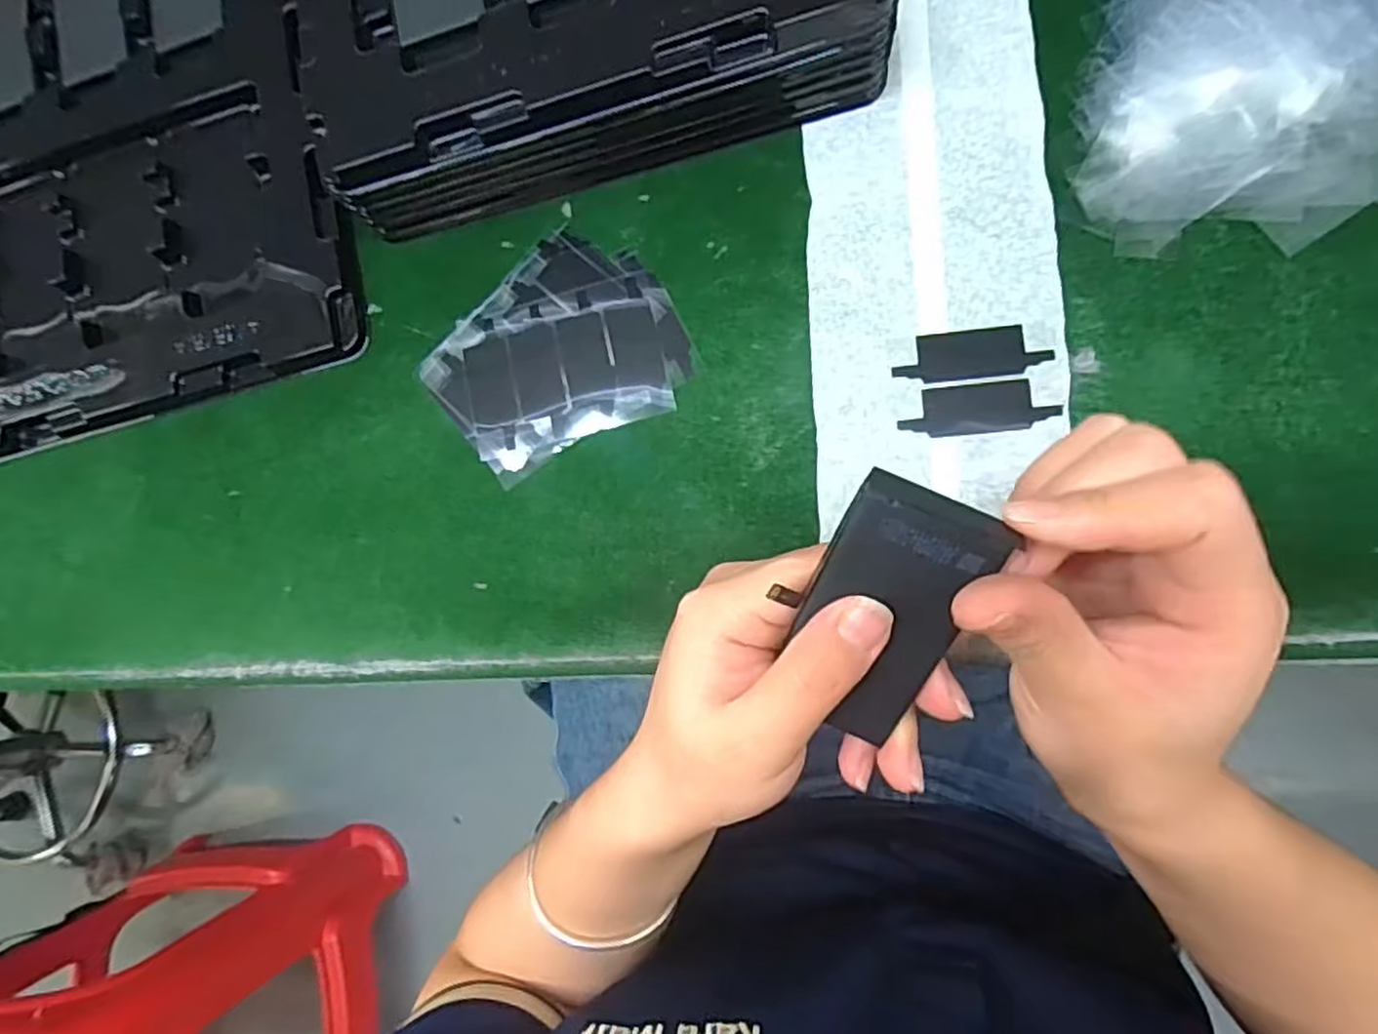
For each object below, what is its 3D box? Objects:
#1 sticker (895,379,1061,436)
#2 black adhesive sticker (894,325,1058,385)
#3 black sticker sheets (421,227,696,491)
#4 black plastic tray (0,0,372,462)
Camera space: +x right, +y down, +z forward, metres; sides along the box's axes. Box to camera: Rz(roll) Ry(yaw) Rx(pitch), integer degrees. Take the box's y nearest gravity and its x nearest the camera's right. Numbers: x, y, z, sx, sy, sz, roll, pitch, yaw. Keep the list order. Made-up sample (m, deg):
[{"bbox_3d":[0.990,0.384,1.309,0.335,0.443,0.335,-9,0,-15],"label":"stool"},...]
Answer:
[{"bbox_3d":[0.107,-0.040,0.264,0.054,0.004,0.019,-5,81,9],"label":"sticker"},{"bbox_3d":[0.105,-0.061,0.265,0.054,0.004,0.019,-5,86,9],"label":"black adhesive sticker"},{"bbox_3d":[-0.054,-0.065,0.293,0.099,0.005,0.085,-39,82,5],"label":"black sticker sheets"},{"bbox_3d":[-0.269,-0.172,0.329,0.216,0.013,0.257,-13,85,8],"label":"black plastic tray"}]

